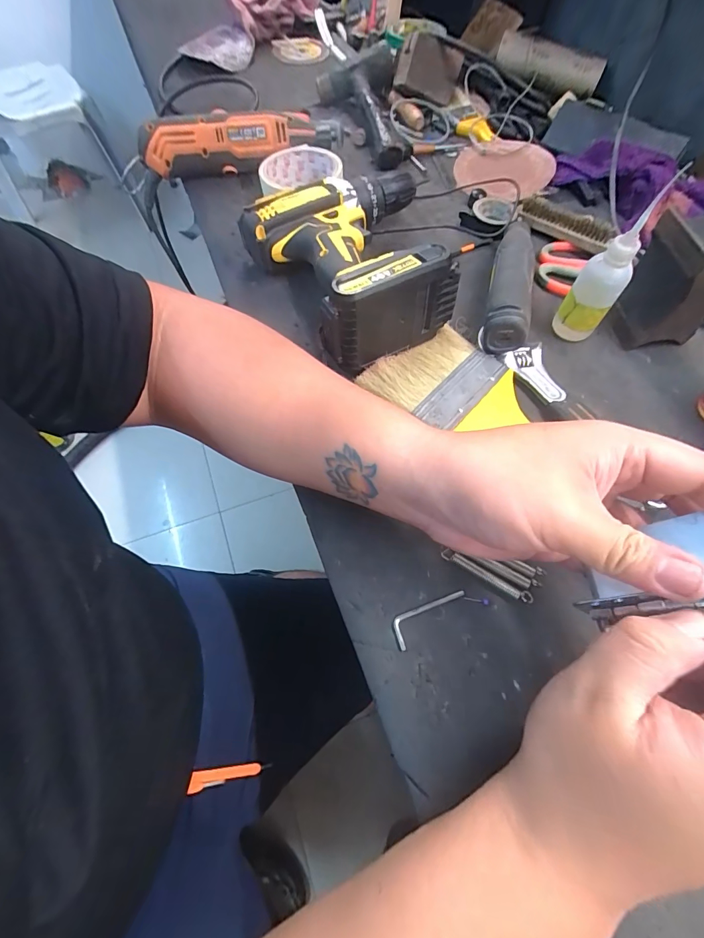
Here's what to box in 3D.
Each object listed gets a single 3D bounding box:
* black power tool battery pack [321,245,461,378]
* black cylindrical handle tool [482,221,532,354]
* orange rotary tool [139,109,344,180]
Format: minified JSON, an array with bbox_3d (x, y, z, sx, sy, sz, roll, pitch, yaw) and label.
[{"bbox_3d":[0.030,-0.129,0.307,0.110,0.071,0.037,-30,68,-14],"label":"black power tool battery pack"},{"bbox_3d":[0.146,-0.179,0.355,0.039,0.046,0.167,12,65,5],"label":"black cylindrical handle tool"},{"bbox_3d":[-0.128,-0.389,0.454,0.238,0.047,0.051,-11,65,-6],"label":"orange rotary tool"}]

